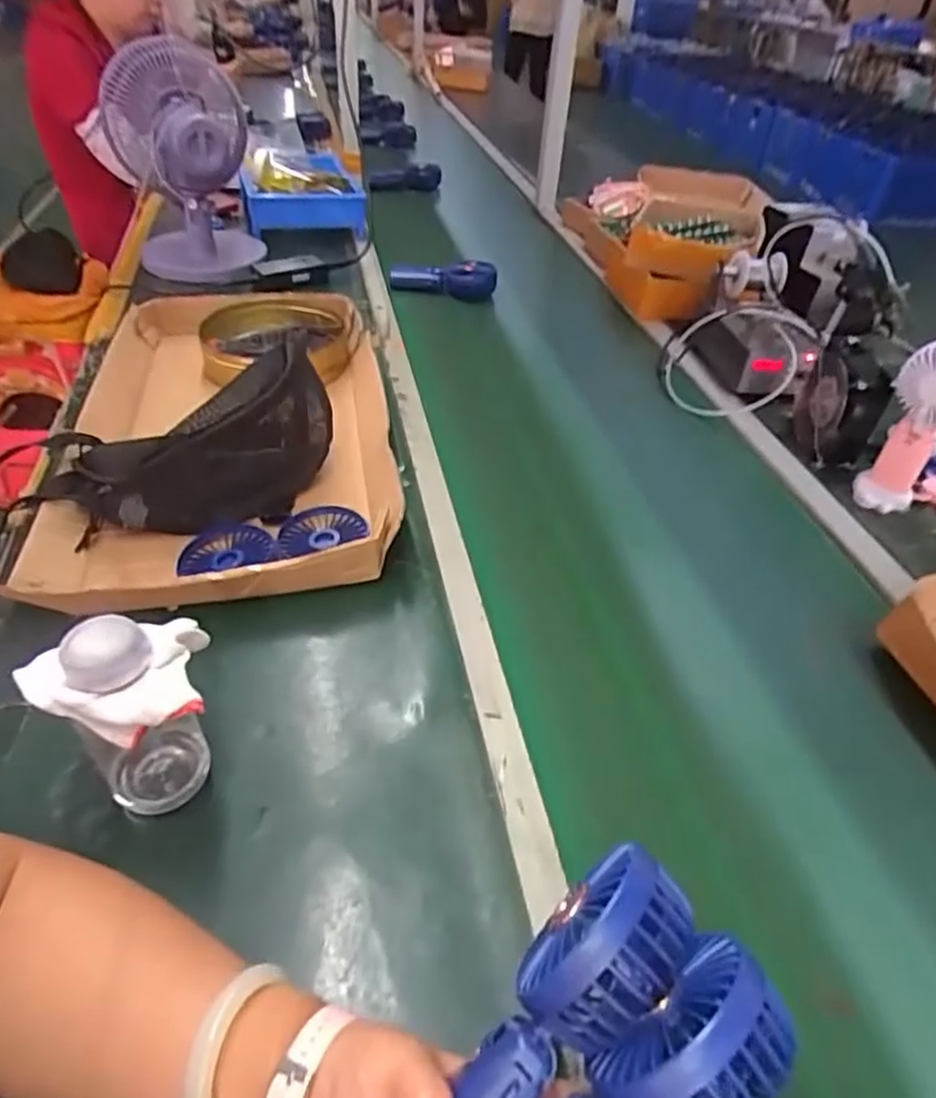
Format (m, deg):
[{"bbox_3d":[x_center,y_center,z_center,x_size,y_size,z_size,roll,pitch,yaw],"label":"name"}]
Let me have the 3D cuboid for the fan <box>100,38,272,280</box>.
[{"bbox_3d":[-0.435,-0.584,1.058,0.202,0.266,0.203,-11,44,-16],"label":"fan"}]

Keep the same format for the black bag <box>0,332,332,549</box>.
[{"bbox_3d":[-0.276,-0.098,0.667,0.298,0.119,0.128,-15,45,-19],"label":"black bag"}]

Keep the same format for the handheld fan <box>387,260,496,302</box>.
[{"bbox_3d":[-0.035,-0.459,1.169,0.178,0.059,0.059,1,42,-3],"label":"handheld fan"}]

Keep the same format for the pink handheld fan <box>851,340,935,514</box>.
[{"bbox_3d":[0.497,-0.126,0.756,0.093,0.188,0.056,30,48,26],"label":"pink handheld fan"}]

